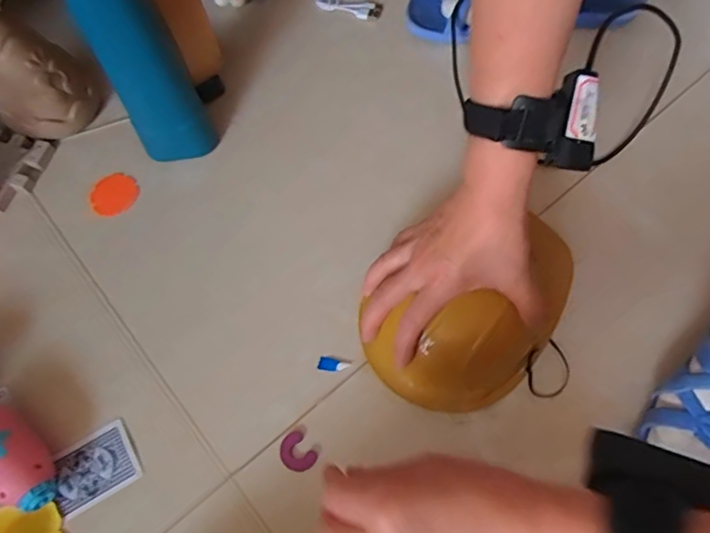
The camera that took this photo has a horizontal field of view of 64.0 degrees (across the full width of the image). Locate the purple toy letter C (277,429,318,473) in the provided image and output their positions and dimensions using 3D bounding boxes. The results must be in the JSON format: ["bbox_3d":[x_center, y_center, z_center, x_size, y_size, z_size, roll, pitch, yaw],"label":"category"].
[{"bbox_3d":[-0.051,0.159,0.485,0.027,0.008,0.034,-38,73,-12],"label":"purple toy letter C"}]

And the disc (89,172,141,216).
[{"bbox_3d":[-0.252,-0.076,0.594,0.046,0.004,0.050,-1,69,2],"label":"disc"}]

